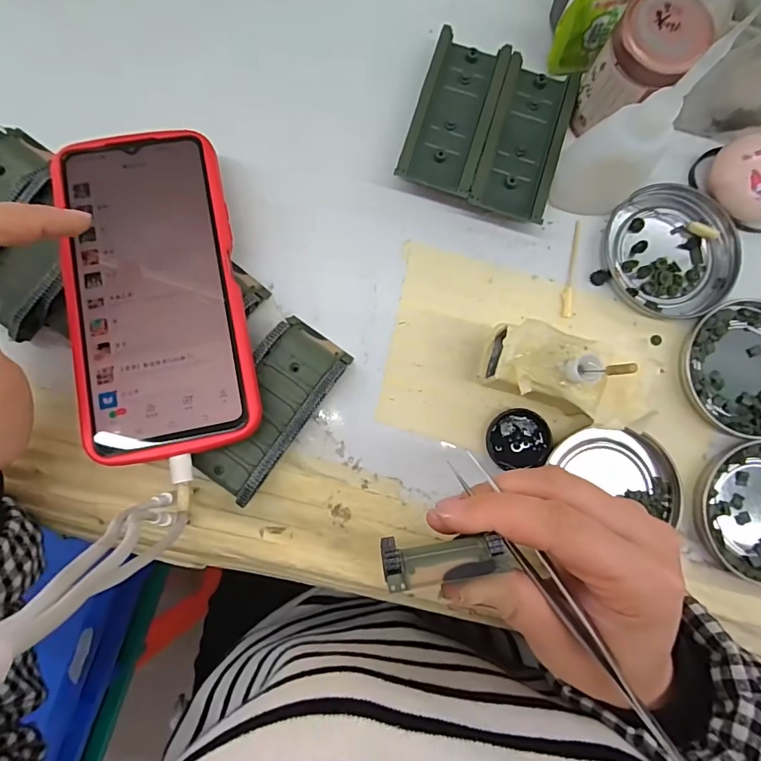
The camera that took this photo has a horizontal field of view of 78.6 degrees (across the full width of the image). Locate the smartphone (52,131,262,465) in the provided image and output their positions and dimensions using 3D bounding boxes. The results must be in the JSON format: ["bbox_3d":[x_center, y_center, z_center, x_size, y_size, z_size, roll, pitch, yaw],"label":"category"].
[{"bbox_3d":[-0.113,-0.046,0.235,0.080,0.010,0.166,-11,81,-3],"label":"smartphone"}]

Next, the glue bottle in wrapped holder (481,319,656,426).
[{"bbox_3d":[0.097,-0.002,0.249,0.086,0.049,0.041,19,83,-1],"label":"glue bottle in wrapped holder"}]

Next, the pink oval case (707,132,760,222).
[{"bbox_3d":[0.218,-0.118,0.272,0.041,0.024,0.047,-17,85,-5],"label":"pink oval case"}]

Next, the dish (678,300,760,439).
[{"bbox_3d":[0.216,-0.007,0.271,0.076,0.009,0.076,0,84,-3],"label":"dish"}]

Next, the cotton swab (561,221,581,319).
[{"bbox_3d":[0.113,-0.067,0.274,0.007,0.004,0.059,9,83,-2],"label":"cotton swab"}]

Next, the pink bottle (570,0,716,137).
[{"bbox_3d":[0.134,-0.164,0.249,0.040,0.059,0.044,0,84,-3],"label":"pink bottle"}]

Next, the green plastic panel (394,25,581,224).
[{"bbox_3d":[0.063,-0.145,0.272,0.088,0.018,0.094,16,83,-1],"label":"green plastic panel"}]

